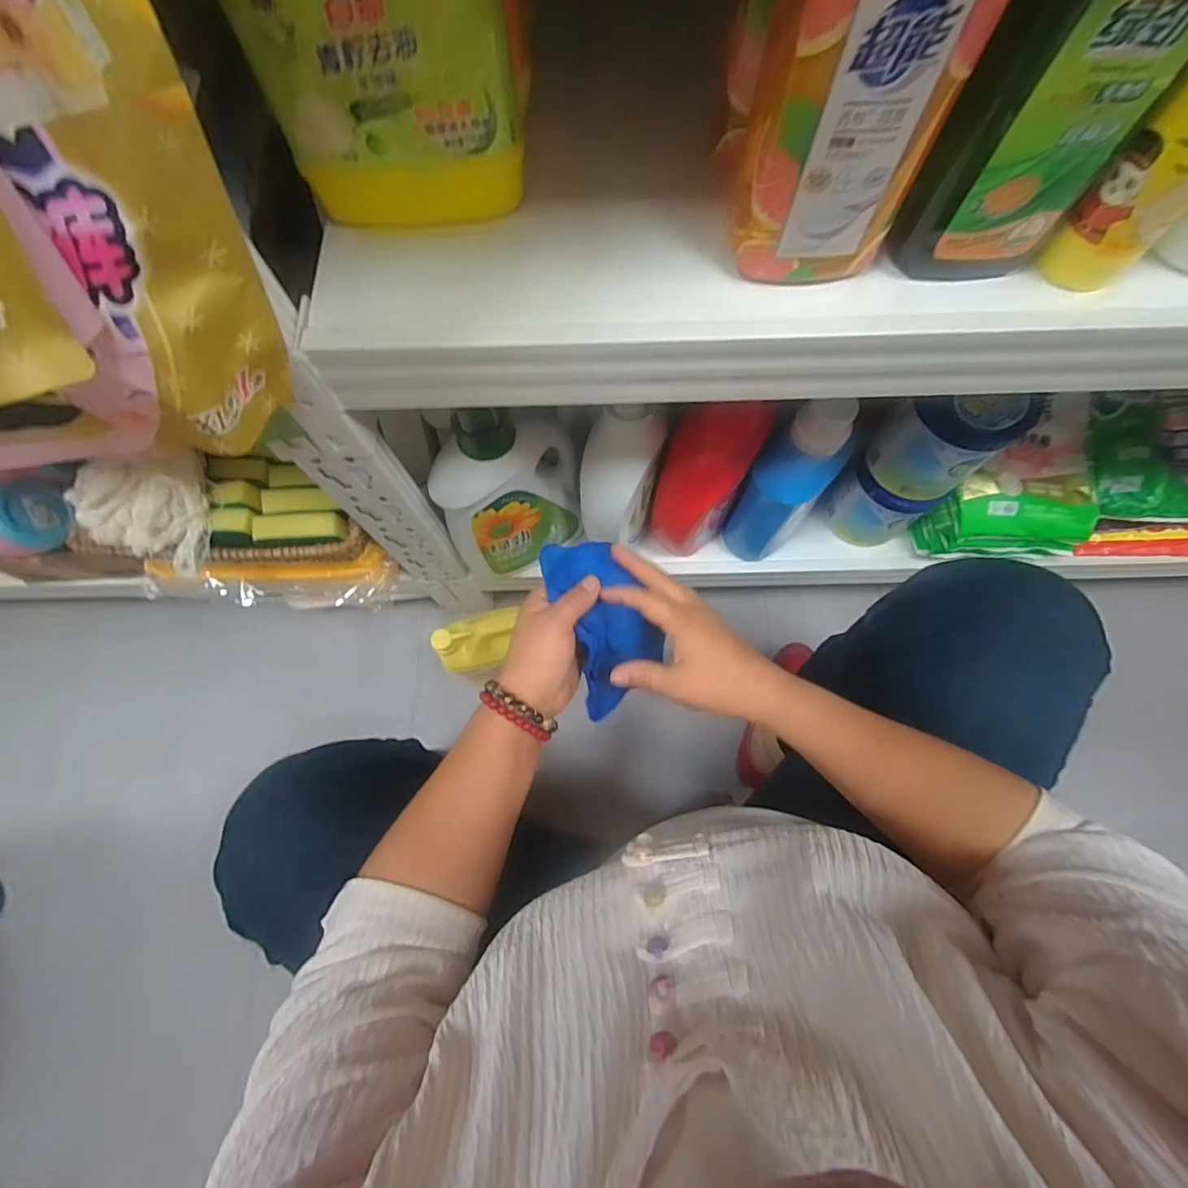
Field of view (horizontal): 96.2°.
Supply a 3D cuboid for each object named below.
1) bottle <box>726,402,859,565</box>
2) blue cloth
[{"bbox_3d":[0.233,-0.128,0.649,0.082,0.256,0.086,36,77,11],"label":"bottle"},{"bbox_3d":[0.014,0.028,0.451,0.078,0.031,0.154,-20,103,-5],"label":"blue cloth"}]

